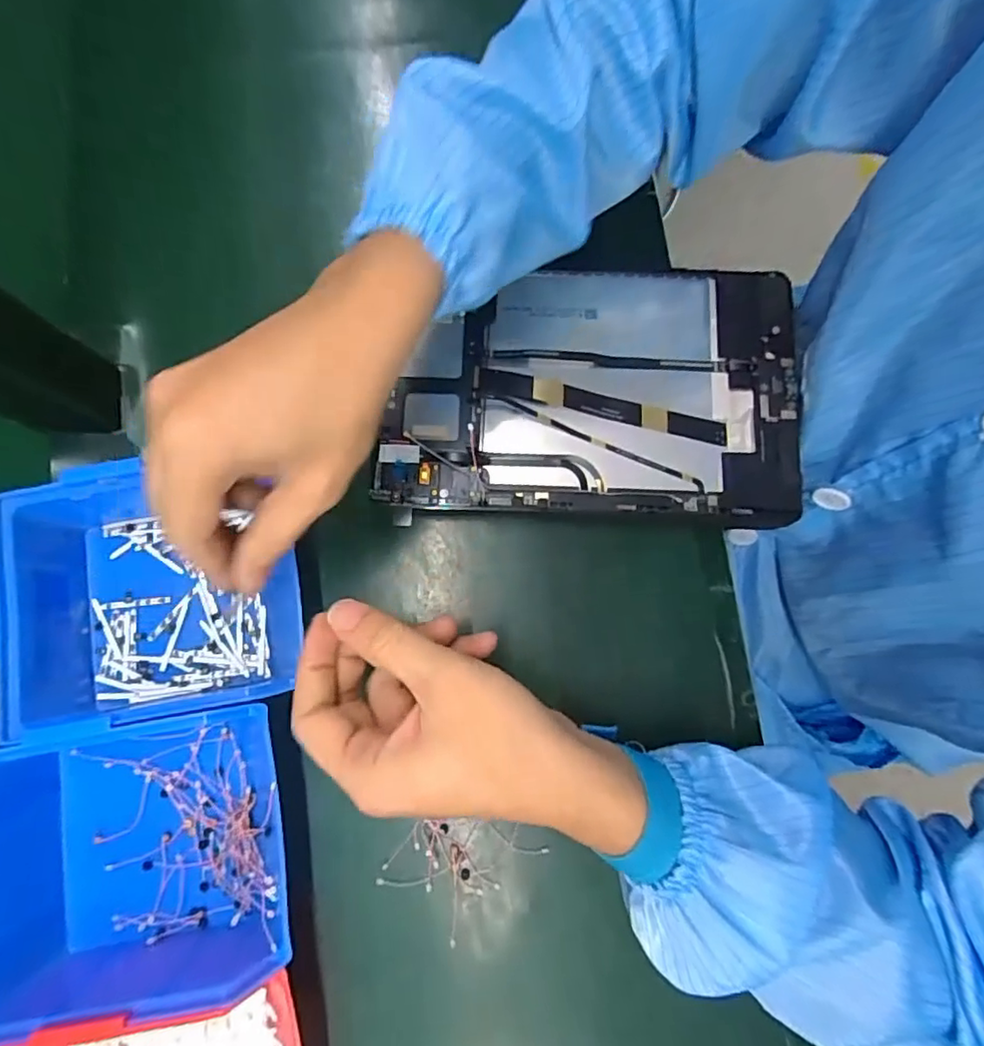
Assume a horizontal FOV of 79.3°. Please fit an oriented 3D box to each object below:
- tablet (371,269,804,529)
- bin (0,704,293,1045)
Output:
[{"bbox_3d":[0.058,-0.077,0.344,0.233,0.010,0.149,1,80,2],"label":"tablet"},{"bbox_3d":[-0.182,0.162,0.293,0.157,0.071,0.119,-8,80,0],"label":"bin"}]

